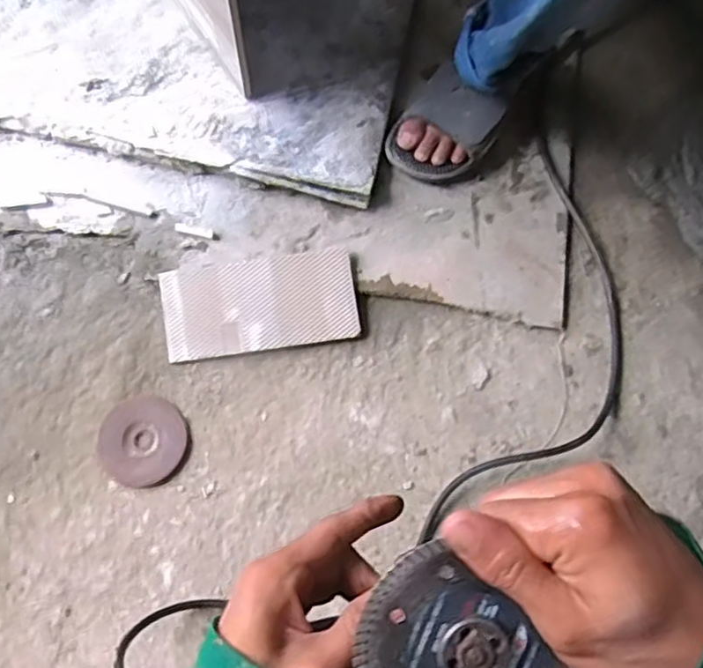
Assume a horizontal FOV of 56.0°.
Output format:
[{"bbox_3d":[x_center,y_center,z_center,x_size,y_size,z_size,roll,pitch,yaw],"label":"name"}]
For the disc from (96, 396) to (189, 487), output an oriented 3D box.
[{"bbox_3d":[-0.235,0.119,0.739,0.094,0.005,0.095,0,74,0],"label":"disc"}]

